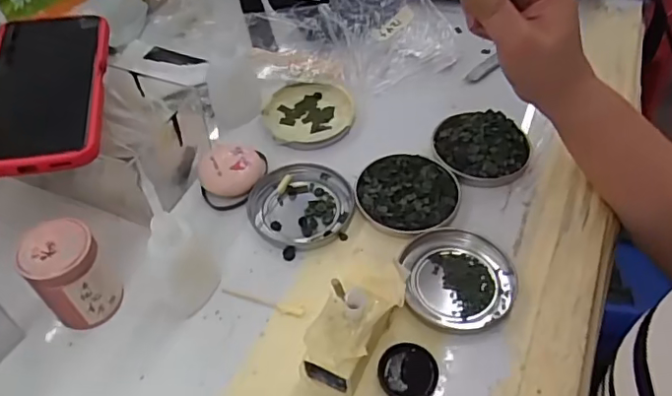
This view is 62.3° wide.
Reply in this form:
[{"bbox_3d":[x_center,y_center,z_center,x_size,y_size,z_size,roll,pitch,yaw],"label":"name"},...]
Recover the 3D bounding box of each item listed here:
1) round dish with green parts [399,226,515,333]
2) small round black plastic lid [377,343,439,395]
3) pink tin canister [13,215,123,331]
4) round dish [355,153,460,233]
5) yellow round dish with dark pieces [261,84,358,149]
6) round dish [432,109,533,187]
[{"bbox_3d":[0.085,0.055,0.382,0.074,0.011,0.074,-1,50,1],"label":"round dish with green parts"},{"bbox_3d":[0.043,0.105,0.339,0.034,0.009,0.035,-1,50,1],"label":"small round black plastic lid"},{"bbox_3d":[-0.167,0.051,0.354,0.043,0.068,0.038,-33,56,-23],"label":"pink tin canister"},{"bbox_3d":[0.055,-0.003,0.427,0.076,0.010,0.075,-1,50,1],"label":"round dish"},{"bbox_3d":[-0.023,-0.072,0.492,0.076,0.015,0.074,-1,50,1],"label":"yellow round dish with dark pieces"},{"bbox_3d":[0.118,-0.042,0.456,0.075,0.013,0.075,-1,50,1],"label":"round dish"}]

